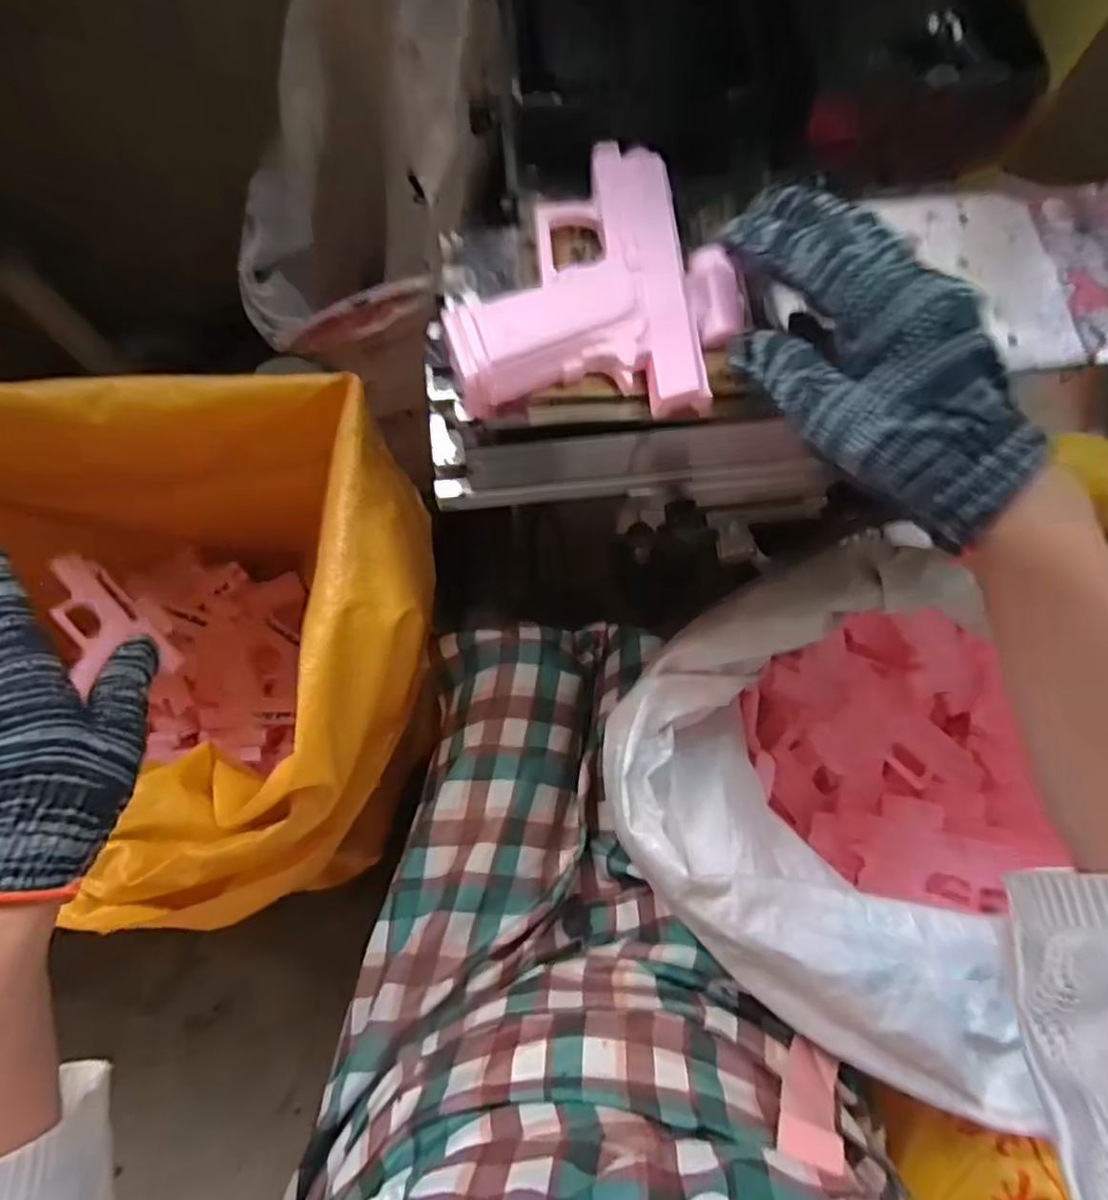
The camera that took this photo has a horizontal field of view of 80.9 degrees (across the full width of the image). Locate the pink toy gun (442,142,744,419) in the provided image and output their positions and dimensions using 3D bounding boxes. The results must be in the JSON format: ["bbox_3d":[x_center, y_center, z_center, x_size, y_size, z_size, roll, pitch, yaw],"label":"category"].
[{"bbox_3d":[0.018,-0.145,0.296,0.124,0.032,0.137,-2,72,-2],"label":"pink toy gun"}]

